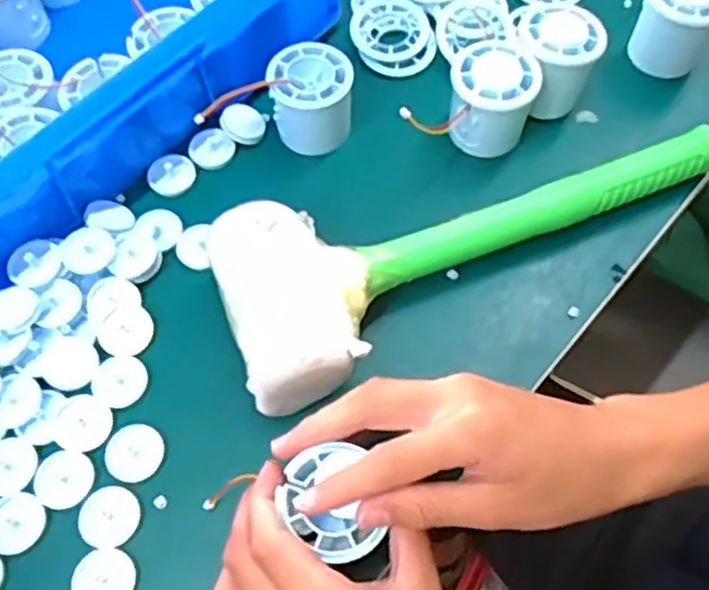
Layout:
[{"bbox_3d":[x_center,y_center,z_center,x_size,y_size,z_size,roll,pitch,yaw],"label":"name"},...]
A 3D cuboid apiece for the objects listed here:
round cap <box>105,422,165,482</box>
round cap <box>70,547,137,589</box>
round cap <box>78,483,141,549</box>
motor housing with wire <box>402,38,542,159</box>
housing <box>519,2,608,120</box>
[{"bbox_3d":[-0.123,0.087,0.395,0.030,0.004,0.032,-1,63,1],"label":"round cap"},{"bbox_3d":[-0.130,0.148,0.367,0.031,0.006,0.031,-1,63,1],"label":"round cap"},{"bbox_3d":[-0.131,0.119,0.379,0.031,0.004,0.031,1,63,-1],"label":"round cap"},{"bbox_3d":[0.082,-0.134,0.485,0.077,0.062,0.051,18,65,10],"label":"motor housing with wire"},{"bbox_3d":[0.140,-0.163,0.496,0.058,0.061,0.058,15,65,9],"label":"housing"}]

